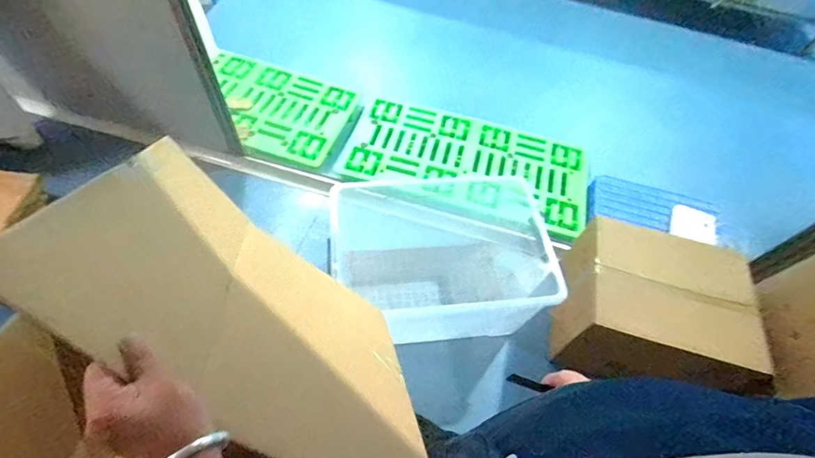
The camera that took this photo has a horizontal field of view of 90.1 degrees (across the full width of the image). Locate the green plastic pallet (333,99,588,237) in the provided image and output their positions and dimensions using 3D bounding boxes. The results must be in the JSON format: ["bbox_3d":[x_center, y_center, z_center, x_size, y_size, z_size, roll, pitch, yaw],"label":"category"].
[{"bbox_3d":[0.266,-0.318,1.823,1.053,0.091,0.505,15,58,4],"label":"green plastic pallet"}]

